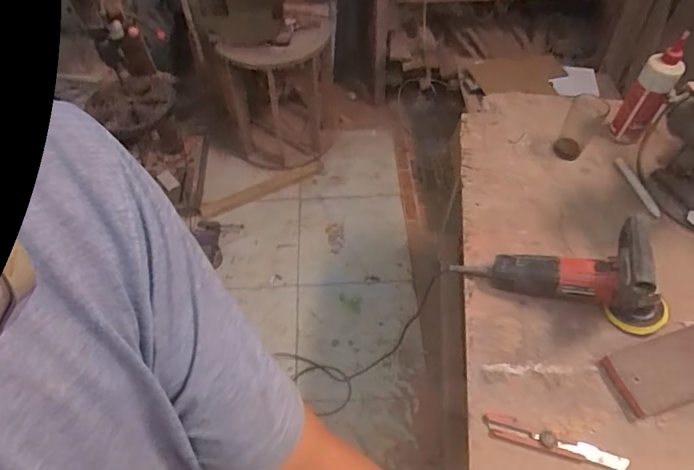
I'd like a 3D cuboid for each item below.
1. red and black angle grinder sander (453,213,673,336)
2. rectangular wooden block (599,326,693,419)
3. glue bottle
[{"bbox_3d":[0.365,0.039,0.786,0.334,0.160,0.112,22,58,16],"label":"red and black angle grinder sander"},{"bbox_3d":[0.547,0.189,0.747,0.289,0.016,0.095,-14,56,-9],"label":"rectangular wooden block"},{"bbox_3d":[0.620,-0.288,1.000,0.071,0.210,0.074,33,62,22],"label":"glue bottle"}]

